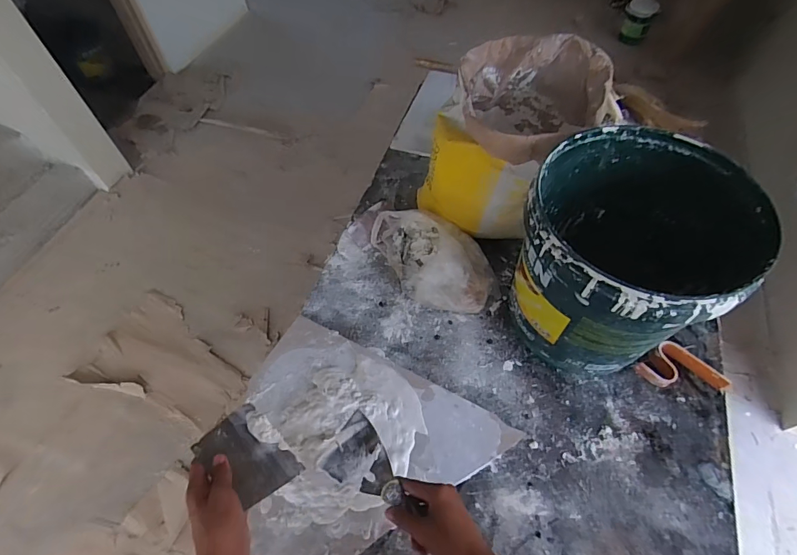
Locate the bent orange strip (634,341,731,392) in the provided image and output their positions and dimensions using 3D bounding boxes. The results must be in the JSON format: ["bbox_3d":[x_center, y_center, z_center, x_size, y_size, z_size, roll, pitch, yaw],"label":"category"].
[{"bbox_3d":[0.498,0.173,0.745,0.088,0.044,0.120,-34,63,-20],"label":"bent orange strip"}]

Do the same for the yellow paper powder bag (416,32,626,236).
[{"bbox_3d":[0.223,-0.262,0.855,0.305,0.307,0.271,-39,64,-22],"label":"yellow paper powder bag"}]

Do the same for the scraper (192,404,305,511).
[{"bbox_3d":[-0.184,0.215,0.518,0.111,0.012,0.081,37,35,21],"label":"scraper"}]

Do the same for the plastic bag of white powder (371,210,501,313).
[{"bbox_3d":[0.070,-0.046,0.869,0.166,0.115,0.286,-37,64,-22],"label":"plastic bag of white powder"}]

